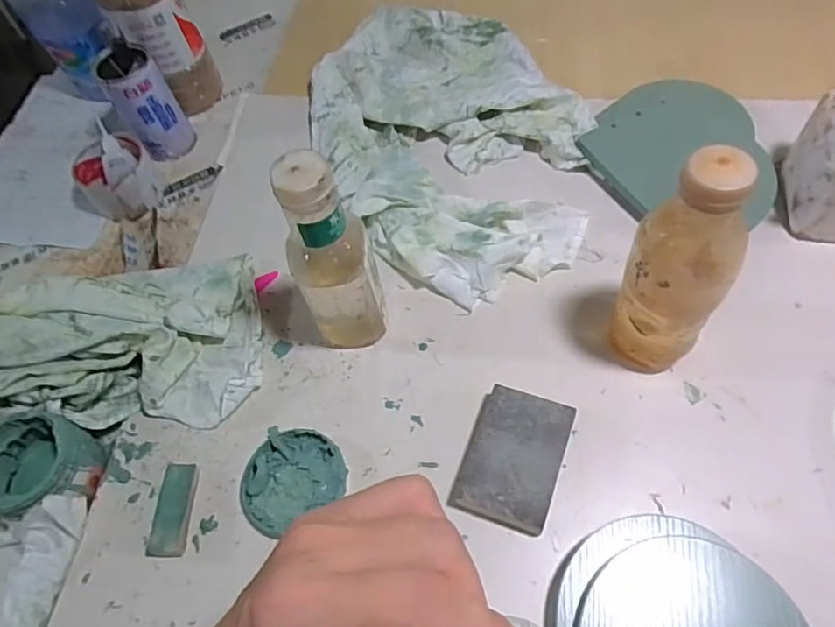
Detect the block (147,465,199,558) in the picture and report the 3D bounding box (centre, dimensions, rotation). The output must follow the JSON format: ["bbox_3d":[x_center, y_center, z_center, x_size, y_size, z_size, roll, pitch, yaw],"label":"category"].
[{"bbox_3d":[-0.189,0.152,0.449,0.028,0.013,0.068,1,58,5],"label":"block"}]

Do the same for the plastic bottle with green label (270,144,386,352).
[{"bbox_3d":[-0.066,-0.040,0.449,0.064,0.196,0.064,-19,61,-5],"label":"plastic bottle with green label"}]

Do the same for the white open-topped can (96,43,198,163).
[{"bbox_3d":[-0.305,-0.235,0.658,0.061,0.115,0.069,-28,62,-10],"label":"white open-topped can"}]

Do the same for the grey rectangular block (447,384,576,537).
[{"bbox_3d":[0.074,0.112,0.448,0.074,0.024,0.098,16,61,14],"label":"grey rectangular block"}]

